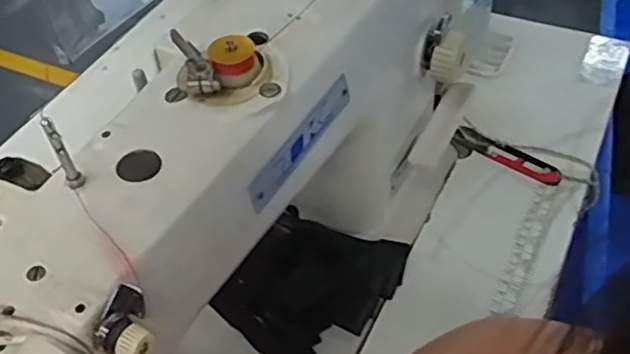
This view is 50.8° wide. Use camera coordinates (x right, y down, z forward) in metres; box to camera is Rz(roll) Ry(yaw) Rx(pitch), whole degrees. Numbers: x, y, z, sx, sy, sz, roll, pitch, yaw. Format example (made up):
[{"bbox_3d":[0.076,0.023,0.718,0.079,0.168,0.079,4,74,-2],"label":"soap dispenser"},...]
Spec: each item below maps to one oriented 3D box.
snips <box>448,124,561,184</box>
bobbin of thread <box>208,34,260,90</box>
[{"bbox_3d":[0.172,-0.019,0.604,0.104,0.015,0.025,23,53,24],"label":"snips"},{"bbox_3d":[-0.043,-0.062,0.355,0.024,0.020,0.023,-2,47,3],"label":"bobbin of thread"}]

